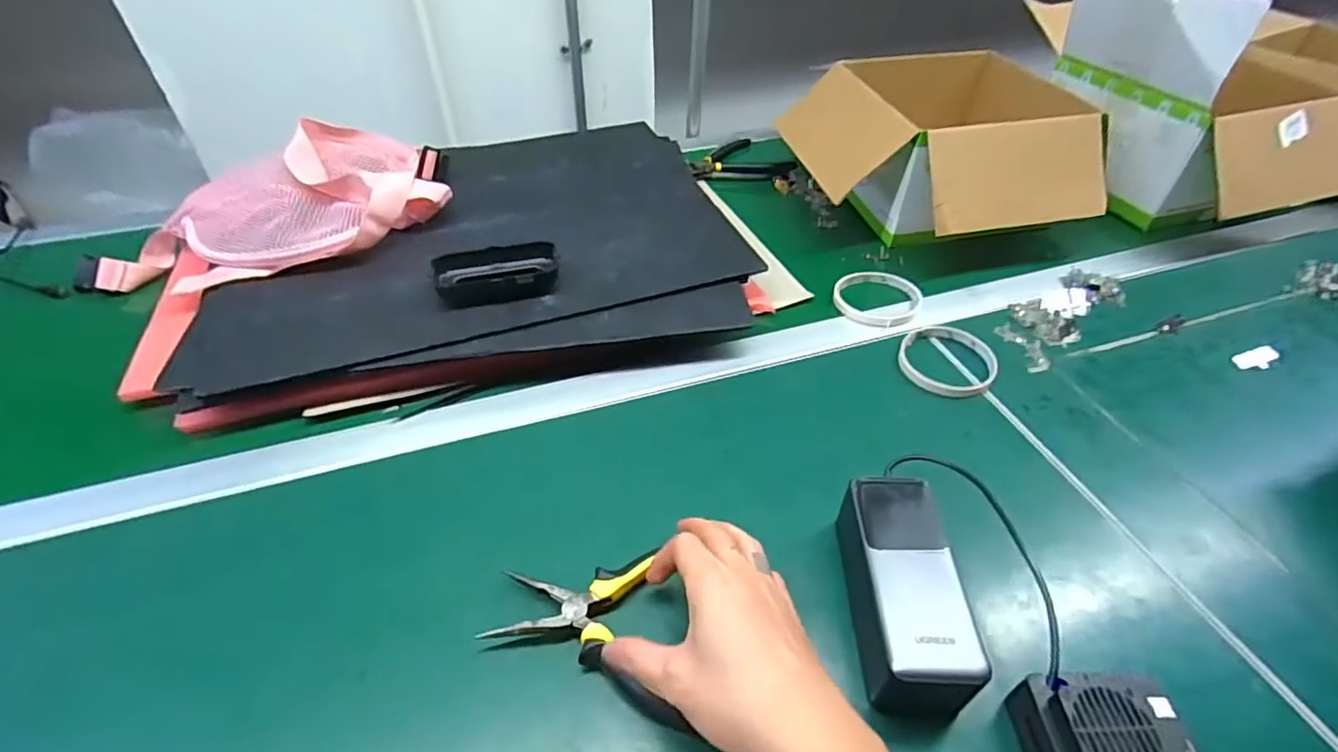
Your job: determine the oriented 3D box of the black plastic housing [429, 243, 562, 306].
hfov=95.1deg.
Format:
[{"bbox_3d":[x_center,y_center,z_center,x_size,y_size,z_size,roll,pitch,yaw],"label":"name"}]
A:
[{"bbox_3d":[-0.153,-0.089,0.554,0.107,0.033,0.053,-13,45,-14],"label":"black plastic housing"}]

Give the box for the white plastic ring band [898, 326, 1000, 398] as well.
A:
[{"bbox_3d":[0.252,-0.015,0.552,0.086,0.007,0.082,1,45,-1],"label":"white plastic ring band"}]

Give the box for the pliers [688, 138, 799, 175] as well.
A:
[{"bbox_3d":[0.094,-0.301,0.839,0.145,0.016,0.094,-8,46,-9],"label":"pliers"}]

